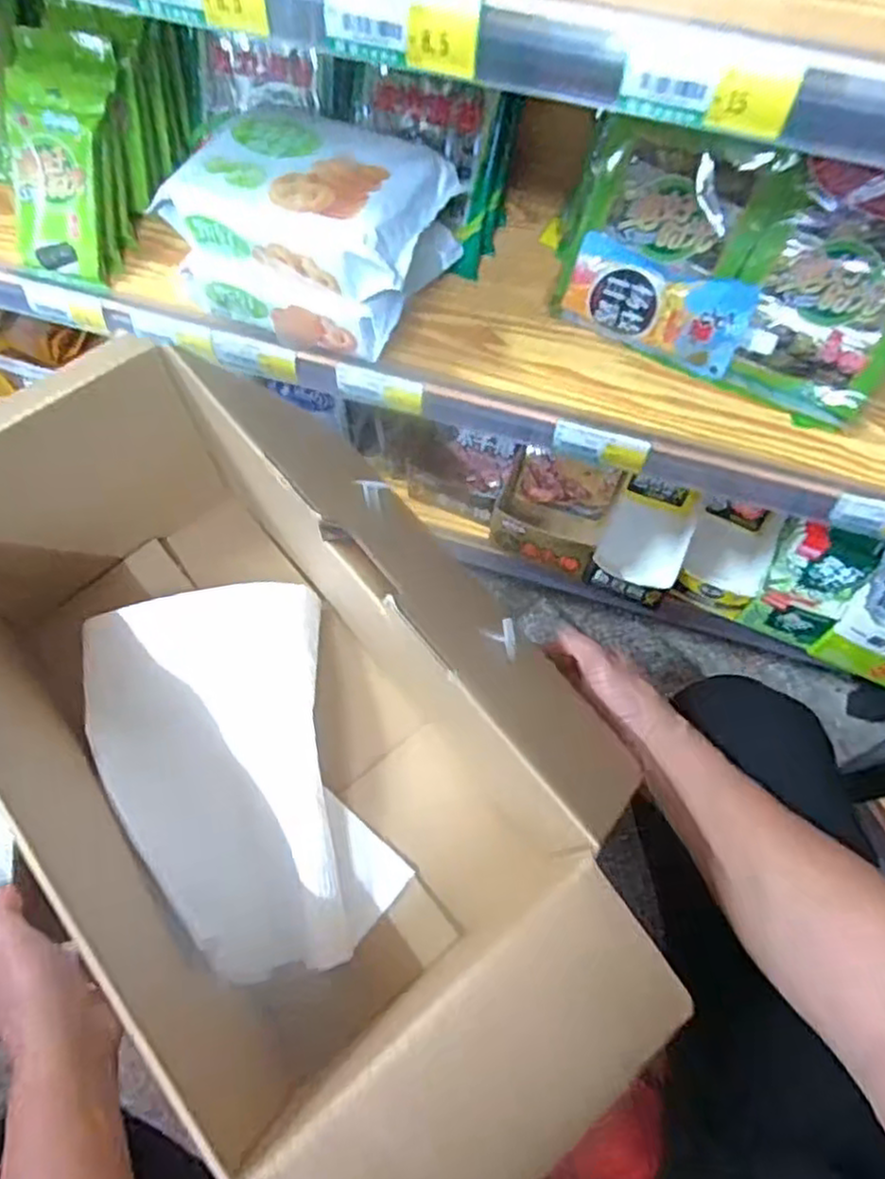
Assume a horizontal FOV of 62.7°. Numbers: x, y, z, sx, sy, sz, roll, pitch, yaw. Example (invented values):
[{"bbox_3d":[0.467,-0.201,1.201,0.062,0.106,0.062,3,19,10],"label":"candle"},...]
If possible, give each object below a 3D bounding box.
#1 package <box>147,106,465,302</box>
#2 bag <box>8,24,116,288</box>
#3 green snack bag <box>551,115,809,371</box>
[{"bbox_3d":[-0.098,-0.309,0.562,0.189,0.042,0.139,22,69,8],"label":"package"},{"bbox_3d":[-0.328,-0.370,0.622,0.093,0.037,0.195,12,108,4],"label":"bag"},{"bbox_3d":[0.181,-0.275,0.586,0.159,0.160,0.050,21,34,11],"label":"green snack bag"}]

